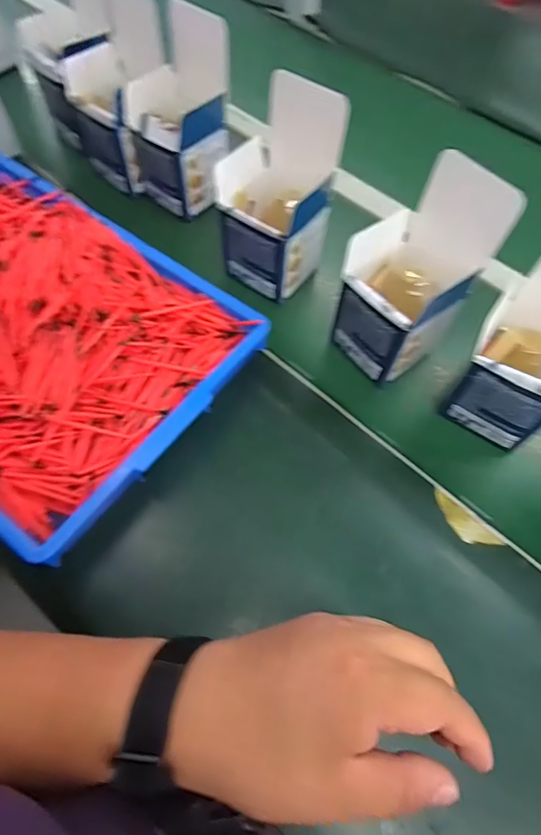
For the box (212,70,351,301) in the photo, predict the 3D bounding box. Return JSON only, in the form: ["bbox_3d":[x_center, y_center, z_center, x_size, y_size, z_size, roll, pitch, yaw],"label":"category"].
[{"bbox_3d":[0.004,-0.217,0.451,0.097,0.171,0.090,34,66,15],"label":"box"}]

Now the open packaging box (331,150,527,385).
[{"bbox_3d":[0.125,-0.124,0.405,0.089,0.169,0.102,-34,68,-18],"label":"open packaging box"}]

